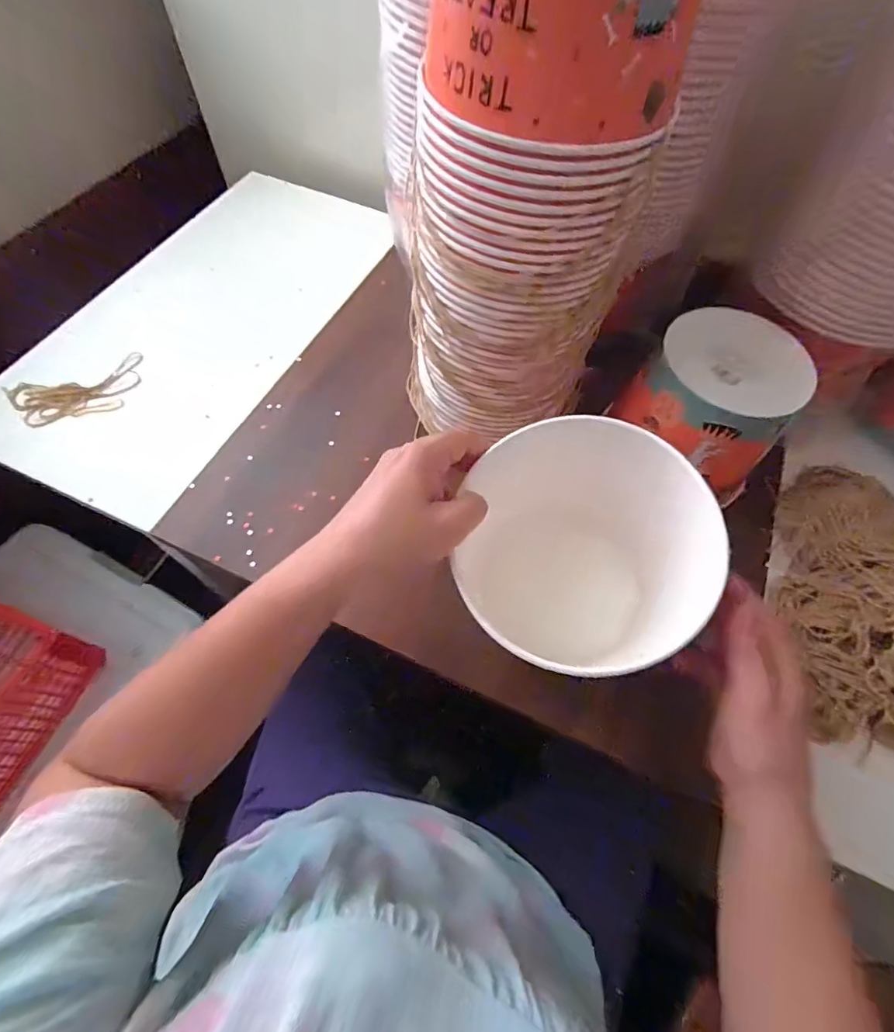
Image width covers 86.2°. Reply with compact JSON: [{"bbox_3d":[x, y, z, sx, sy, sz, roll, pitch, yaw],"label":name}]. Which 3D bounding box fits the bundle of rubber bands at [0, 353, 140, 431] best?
[{"bbox_3d":[-0.409,-0.137,0.528,0.133,0.009,0.073,-24,66,-14],"label":"bundle of rubber bands"}]

